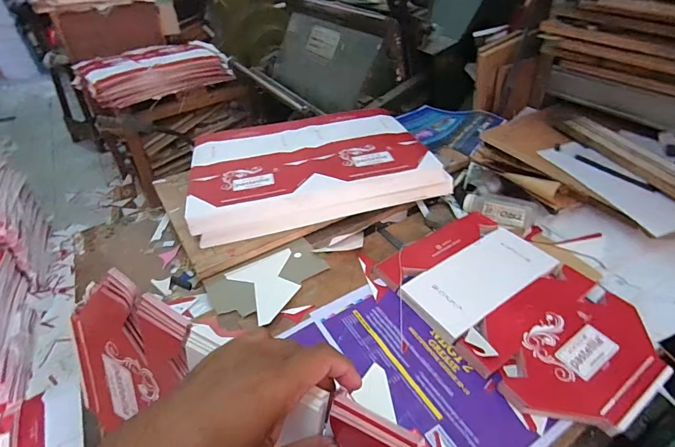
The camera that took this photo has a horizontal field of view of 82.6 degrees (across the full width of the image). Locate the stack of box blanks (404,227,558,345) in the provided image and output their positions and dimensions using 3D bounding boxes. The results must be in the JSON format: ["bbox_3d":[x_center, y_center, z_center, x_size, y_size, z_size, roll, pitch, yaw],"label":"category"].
[{"bbox_3d":[0.247,0.094,0.664,0.262,0.026,0.125,-25,43,-26],"label":"stack of box blanks"}]

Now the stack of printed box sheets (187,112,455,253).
[{"bbox_3d":[-0.080,-0.159,0.951,0.550,0.062,0.452,-12,38,-12],"label":"stack of printed box sheets"}]

